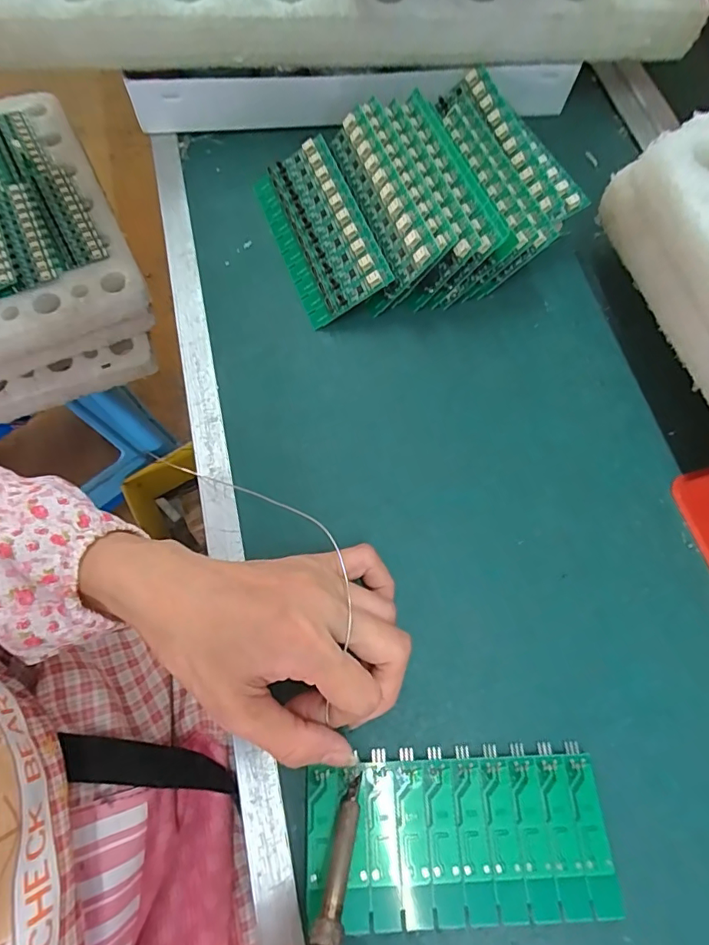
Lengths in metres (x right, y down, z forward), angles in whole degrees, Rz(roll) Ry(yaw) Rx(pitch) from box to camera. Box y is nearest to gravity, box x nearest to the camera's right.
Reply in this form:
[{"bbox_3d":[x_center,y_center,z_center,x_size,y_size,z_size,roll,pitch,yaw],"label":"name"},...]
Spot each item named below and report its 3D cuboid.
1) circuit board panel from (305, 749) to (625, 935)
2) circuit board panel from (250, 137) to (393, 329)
[{"bbox_3d":[0.048,0.170,0.229,0.137,0.009,0.061,-1,69,-2],"label":"circuit board panel"},{"bbox_3d":[-0.026,-0.169,0.342,0.060,0.006,0.130,-28,72,17],"label":"circuit board panel"}]

